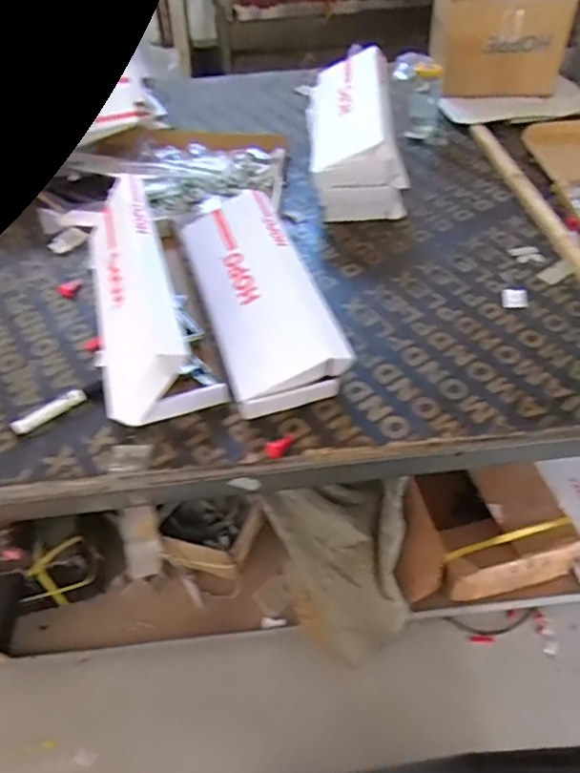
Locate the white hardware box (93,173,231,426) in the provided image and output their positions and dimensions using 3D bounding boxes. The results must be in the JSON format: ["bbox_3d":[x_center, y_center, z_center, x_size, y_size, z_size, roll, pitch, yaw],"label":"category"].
[{"bbox_3d":[-0.234,-0.137,0.812,0.141,0.129,0.420,-19,51,-13],"label":"white hardware box"}]

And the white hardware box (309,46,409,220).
[{"bbox_3d":[0.129,-0.501,1.087,0.158,0.166,0.457,0,49,3],"label":"white hardware box"}]

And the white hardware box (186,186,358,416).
[{"bbox_3d":[-0.051,-0.146,0.849,0.156,0.076,0.417,-15,50,-10],"label":"white hardware box"}]

